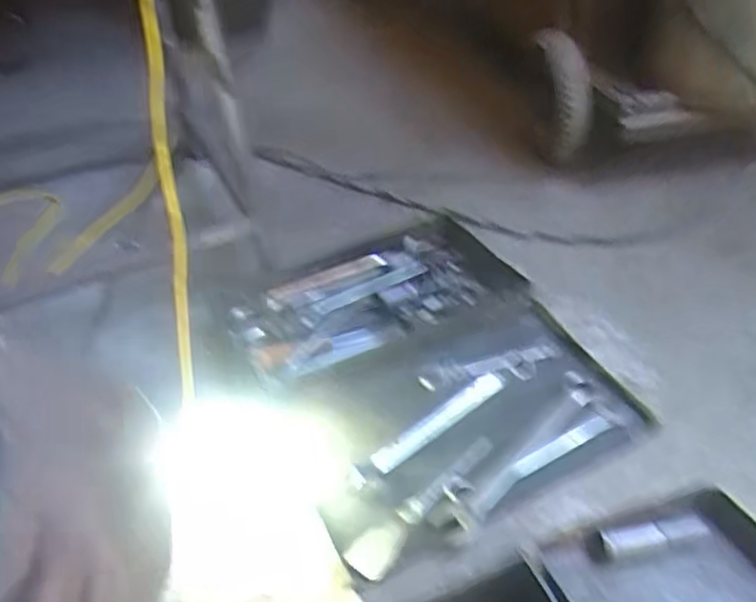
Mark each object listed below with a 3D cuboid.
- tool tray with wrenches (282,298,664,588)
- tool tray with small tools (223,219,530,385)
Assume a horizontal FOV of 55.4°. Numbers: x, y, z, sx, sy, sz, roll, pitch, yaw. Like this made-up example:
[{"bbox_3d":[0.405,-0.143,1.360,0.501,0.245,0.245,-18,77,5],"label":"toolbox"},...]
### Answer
[{"bbox_3d":[0.082,0.116,0.708,0.320,0.036,0.223,-19,39,-15],"label":"tool tray with wrenches"},{"bbox_3d":[-0.008,-0.003,0.848,0.326,0.043,0.196,-18,39,-14],"label":"tool tray with small tools"}]

